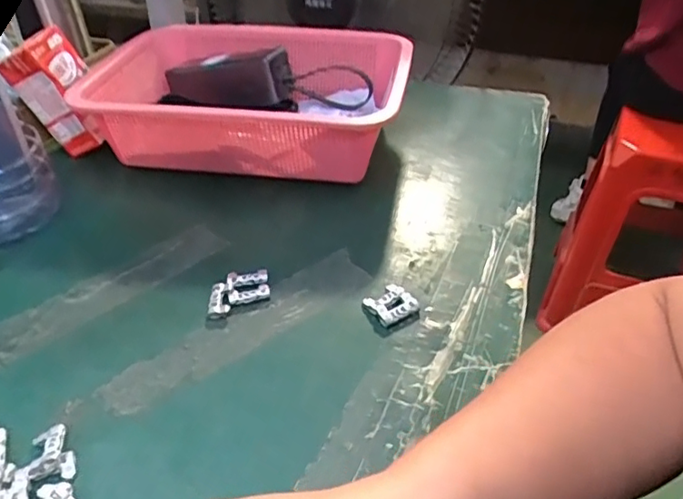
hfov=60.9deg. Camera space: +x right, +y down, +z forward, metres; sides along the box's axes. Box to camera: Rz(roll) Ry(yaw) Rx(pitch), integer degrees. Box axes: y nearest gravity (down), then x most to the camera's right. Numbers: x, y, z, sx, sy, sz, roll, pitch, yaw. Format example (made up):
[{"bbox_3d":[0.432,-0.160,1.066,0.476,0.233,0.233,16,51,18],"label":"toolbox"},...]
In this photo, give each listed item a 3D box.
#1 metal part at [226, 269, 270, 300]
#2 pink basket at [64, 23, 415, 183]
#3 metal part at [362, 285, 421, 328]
[{"bbox_3d":[-0.069,0.027,0.431,0.030,0.005,0.032,-6,38,-6],"label":"metal part"},{"bbox_3d":[-0.079,-0.150,0.589,0.284,0.091,0.215,6,39,9],"label":"pink basket"},{"bbox_3d":[0.035,0.039,0.412,0.030,0.008,0.030,-25,44,-27],"label":"metal part"}]

